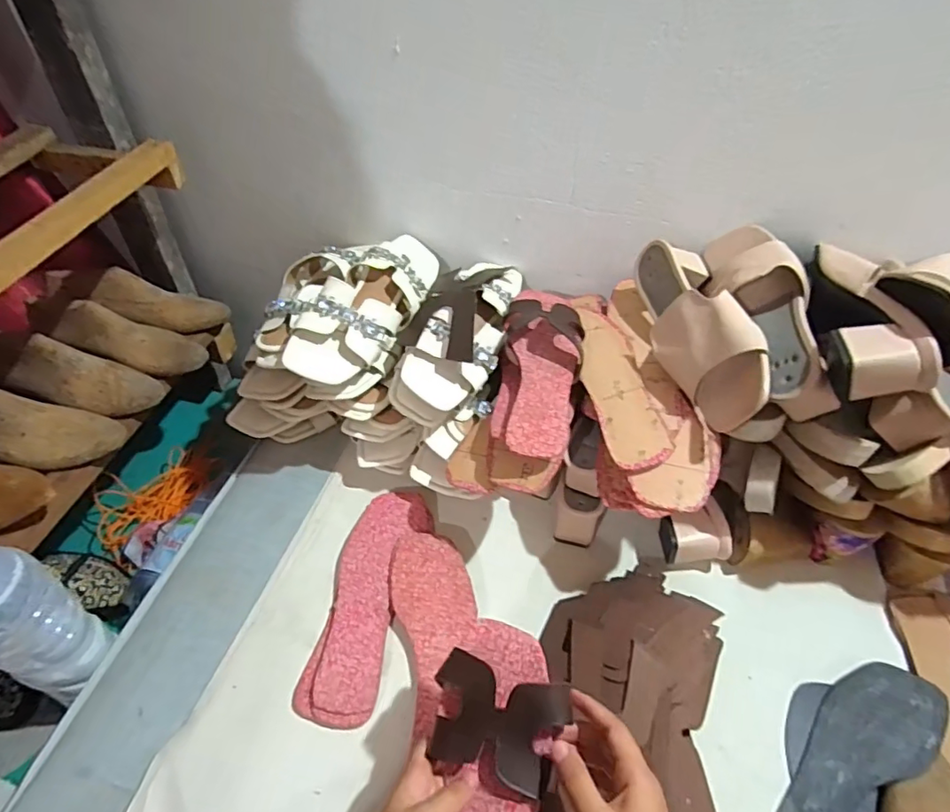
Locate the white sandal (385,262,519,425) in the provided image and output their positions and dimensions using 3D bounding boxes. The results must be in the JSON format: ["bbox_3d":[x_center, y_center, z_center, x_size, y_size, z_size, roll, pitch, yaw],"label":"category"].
[{"bbox_3d":[-0.003,-0.092,0.653,0.099,0.083,0.250,20,50,15],"label":"white sandal"}]

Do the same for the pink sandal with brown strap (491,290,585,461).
[{"bbox_3d":[0.072,-0.045,0.597,0.087,0.054,0.247,7,48,4],"label":"pink sandal with brown strap"}]

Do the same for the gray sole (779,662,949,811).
[{"bbox_3d":[0.341,0.311,0.490,0.194,0.033,0.075,-32,56,-27],"label":"gray sole"}]

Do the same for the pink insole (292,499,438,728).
[{"bbox_3d":[-0.114,0.200,0.588,0.086,0.016,0.247,11,48,8],"label":"pink insole"}]

